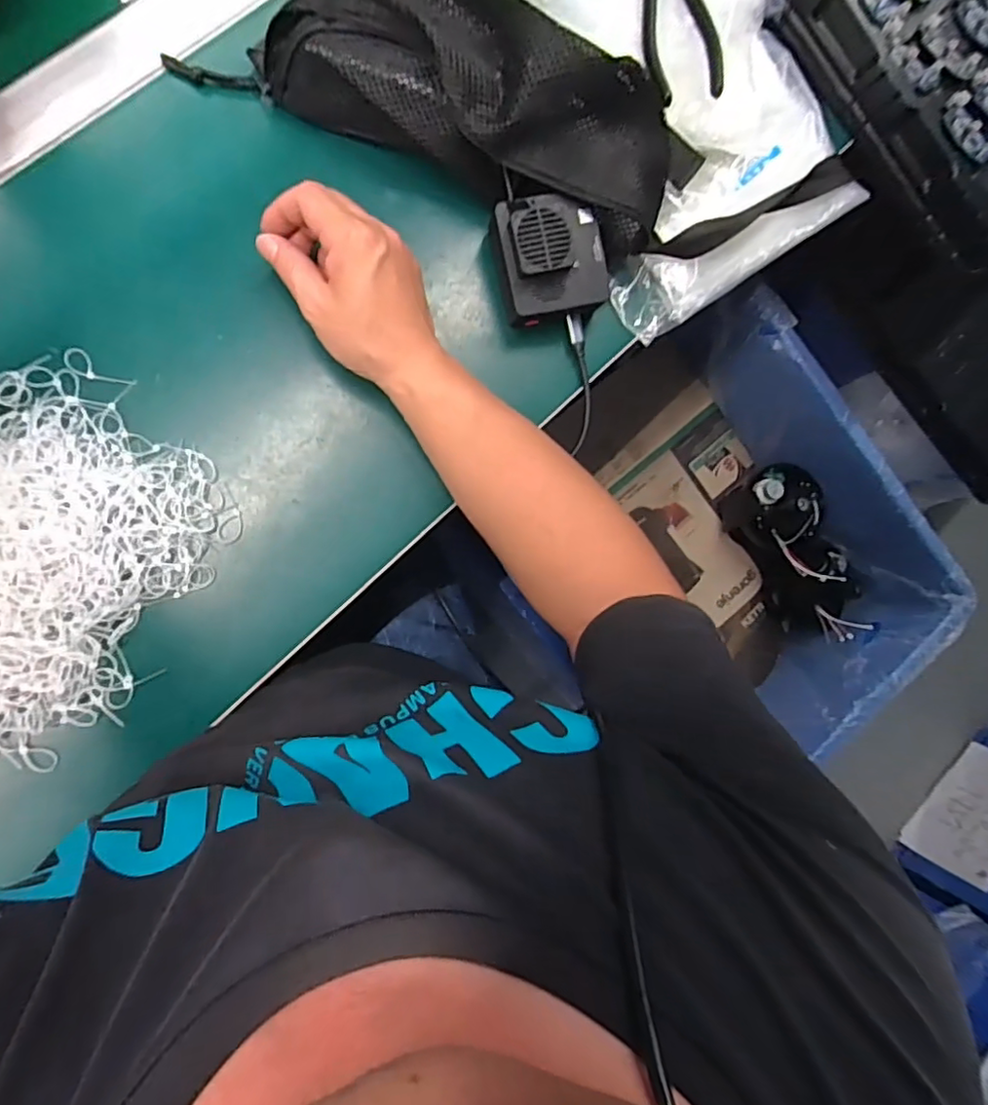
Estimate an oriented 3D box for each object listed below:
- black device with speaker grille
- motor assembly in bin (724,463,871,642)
[{"bbox_3d":[0.039,-0.210,0.435,0.076,0.050,0.074,-12,92,-10],"label":"black device with speaker grille"},{"bbox_3d":[0.416,-0.005,0.812,0.102,0.110,0.221,-33,95,-9],"label":"motor assembly in bin"}]

